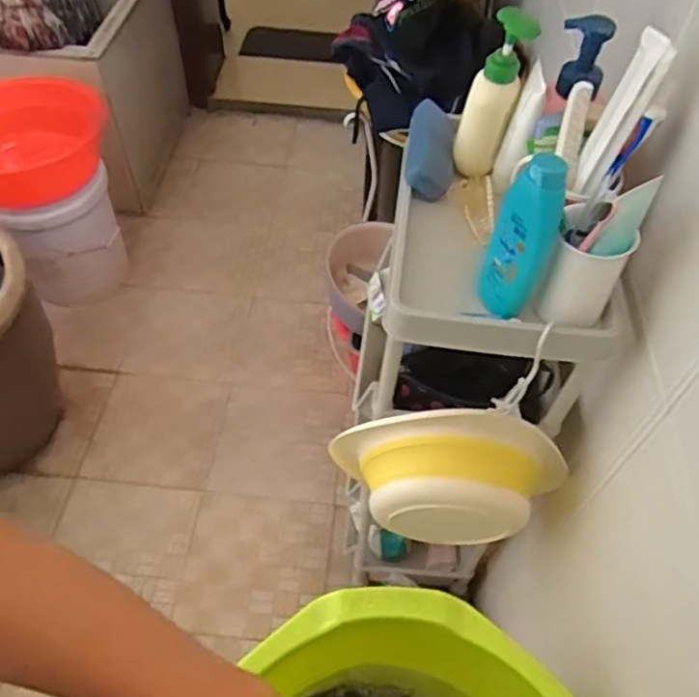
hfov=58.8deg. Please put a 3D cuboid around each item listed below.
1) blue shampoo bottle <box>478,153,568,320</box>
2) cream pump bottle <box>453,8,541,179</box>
[{"bbox_3d":[0.155,-0.096,0.556,0.055,0.172,0.034,19,55,12],"label":"blue shampoo bottle"},{"bbox_3d":[0.148,-0.261,0.655,0.053,0.187,0.039,10,53,5],"label":"cream pump bottle"}]

